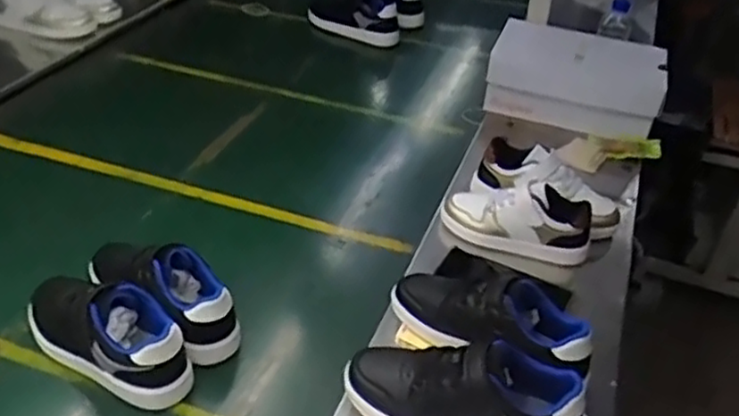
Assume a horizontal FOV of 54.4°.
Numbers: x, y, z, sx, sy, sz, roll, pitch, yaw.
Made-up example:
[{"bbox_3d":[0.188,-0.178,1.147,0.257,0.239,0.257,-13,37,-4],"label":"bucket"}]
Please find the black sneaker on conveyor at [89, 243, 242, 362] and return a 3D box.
[{"bbox_3d":[-0.244,0.087,0.821,0.217,0.090,0.079,23,38,23],"label":"black sneaker on conveyor"}]

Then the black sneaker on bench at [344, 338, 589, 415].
[{"bbox_3d":[0.100,0.179,0.691,0.246,0.093,0.082,11,35,7],"label":"black sneaker on bench"}]

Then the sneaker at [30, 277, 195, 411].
[{"bbox_3d":[-0.287,0.123,0.766,0.210,0.094,0.073,23,38,23],"label":"sneaker"}]

